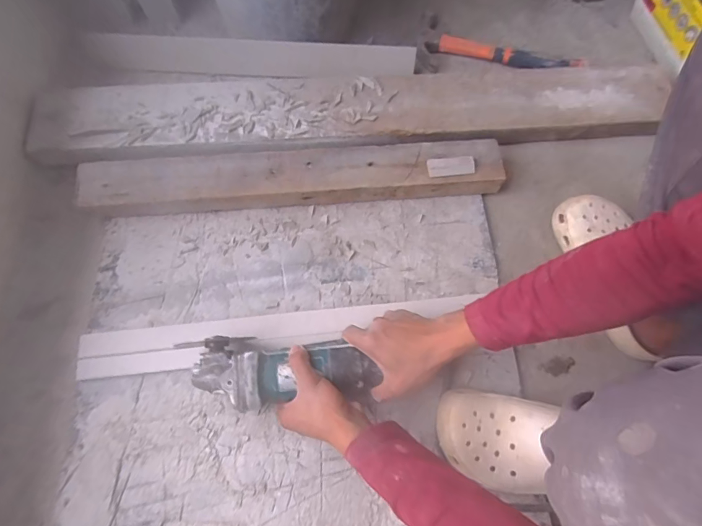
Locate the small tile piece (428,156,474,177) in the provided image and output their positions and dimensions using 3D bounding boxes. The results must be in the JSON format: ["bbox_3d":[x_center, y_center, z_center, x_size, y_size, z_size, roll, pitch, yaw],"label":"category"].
[{"bbox_3d":[0.158,-0.154,0.632,0.075,0.011,0.032,-5,70,-3],"label":"small tile piece"}]

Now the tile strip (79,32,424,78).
[{"bbox_3d":[-0.179,-0.380,0.738,0.588,0.064,0.019,0,47,-3],"label":"tile strip"}]

